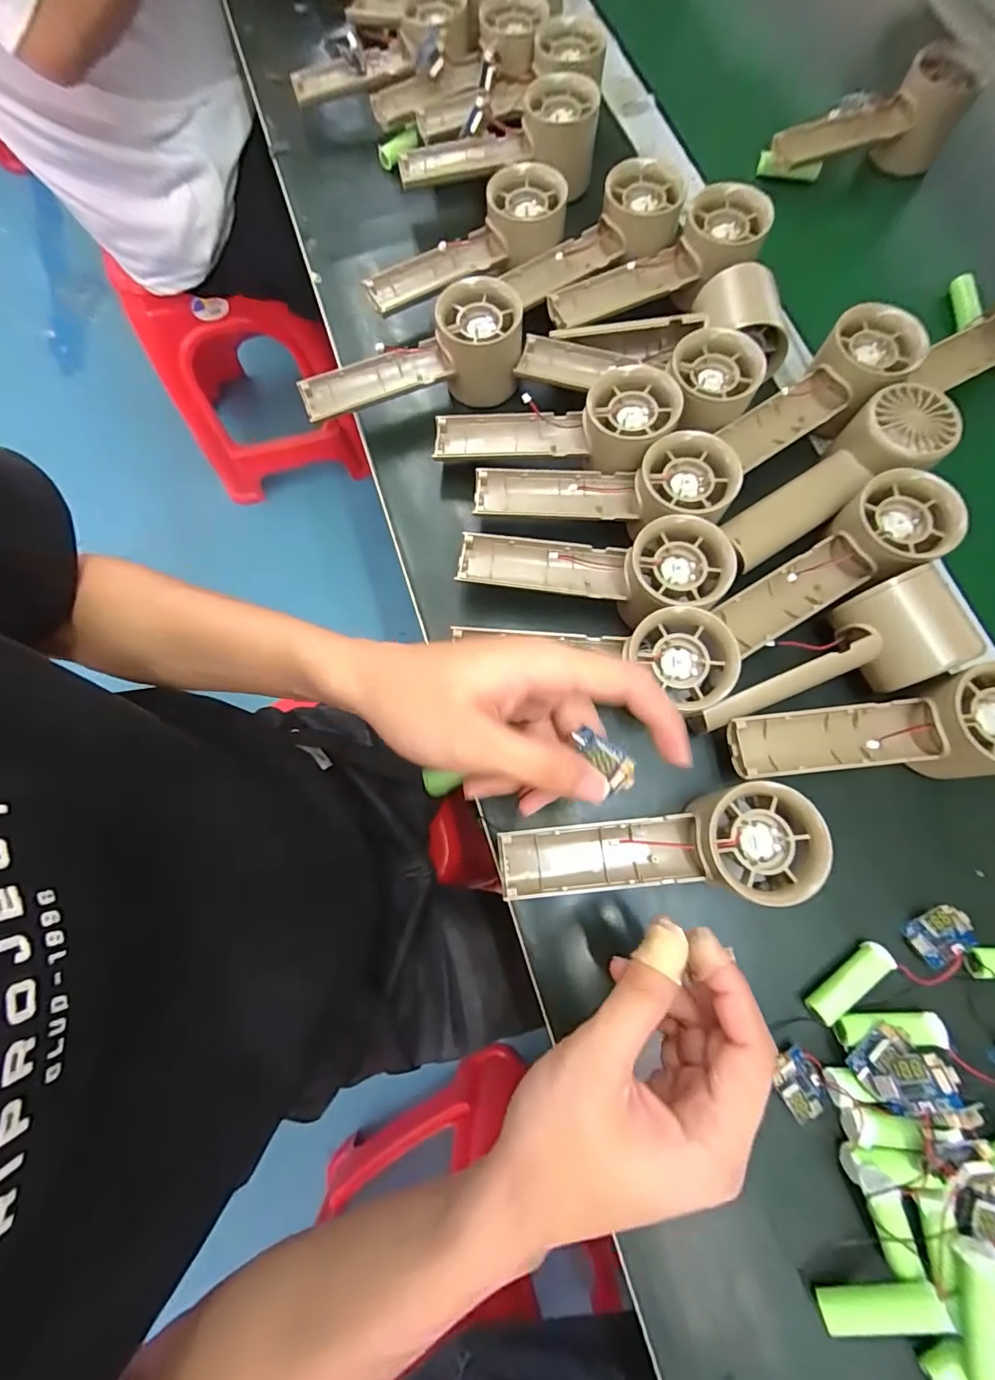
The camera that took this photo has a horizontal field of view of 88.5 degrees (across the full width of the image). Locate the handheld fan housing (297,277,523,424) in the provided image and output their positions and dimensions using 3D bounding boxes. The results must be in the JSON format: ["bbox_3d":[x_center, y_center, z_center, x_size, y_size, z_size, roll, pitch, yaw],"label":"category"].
[{"bbox_3d":[-0.061,-0.230,0.358,0.156,0.052,0.056,-15,75,-2],"label":"handheld fan housing"}]

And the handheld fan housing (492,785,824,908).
[{"bbox_3d":[0.078,0.082,0.265,0.151,0.052,0.051,-5,75,1],"label":"handheld fan housing"}]

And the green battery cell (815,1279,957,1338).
[{"bbox_3d":[0.170,0.275,0.227,0.049,0.012,0.011,-20,77,14],"label":"green battery cell"}]

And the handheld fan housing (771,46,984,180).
[{"bbox_3d":[0.297,-0.466,0.414,0.148,0.051,0.065,-12,75,-1],"label":"handheld fan housing"}]

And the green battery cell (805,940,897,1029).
[{"bbox_3d":[0.185,0.154,0.268,0.053,0.012,0.014,-36,77,-7],"label":"green battery cell"}]

